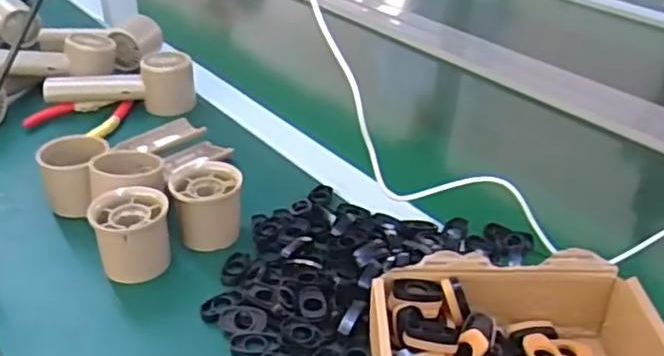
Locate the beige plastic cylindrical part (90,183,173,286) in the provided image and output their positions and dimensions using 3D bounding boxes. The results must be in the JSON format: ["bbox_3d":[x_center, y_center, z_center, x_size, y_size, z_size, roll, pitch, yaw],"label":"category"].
[{"bbox_3d":[-0.151,0.047,0.509,0.053,0.067,0.050,-12,34,-22],"label":"beige plastic cylindrical part"}]

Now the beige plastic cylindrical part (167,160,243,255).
[{"bbox_3d":[-0.103,0.025,0.546,0.056,0.059,0.050,-3,32,-9],"label":"beige plastic cylindrical part"}]

